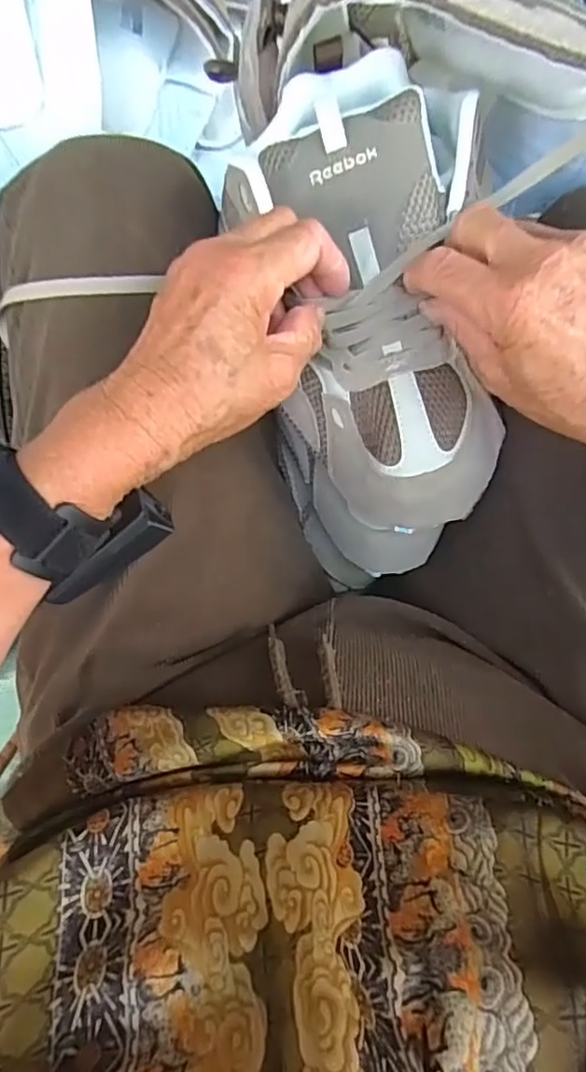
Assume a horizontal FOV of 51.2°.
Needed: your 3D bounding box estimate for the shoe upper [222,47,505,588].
[{"bbox_3d":[0.044,-0.104,0.348,0.126,0.090,0.276,-6,106,0],"label":"shoe upper"}]

